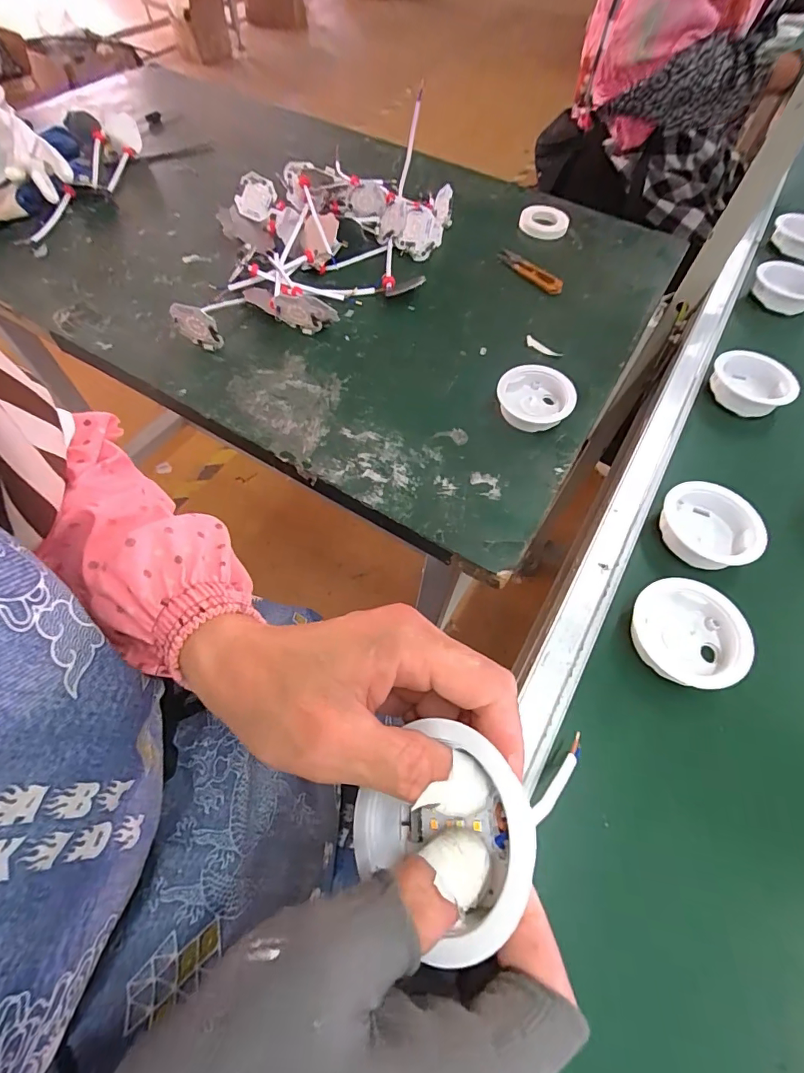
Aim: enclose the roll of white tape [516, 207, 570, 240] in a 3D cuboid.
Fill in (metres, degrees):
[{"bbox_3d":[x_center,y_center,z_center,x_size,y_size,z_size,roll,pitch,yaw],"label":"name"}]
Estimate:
[{"bbox_3d":[0.192,-0.425,0.625,0.064,0.016,0.064,2,61,-3],"label":"roll of white tape"}]

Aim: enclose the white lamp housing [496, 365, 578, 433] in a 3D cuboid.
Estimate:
[{"bbox_3d":[0.128,-0.134,0.449,0.071,0.030,0.065,2,61,-3],"label":"white lamp housing"}]

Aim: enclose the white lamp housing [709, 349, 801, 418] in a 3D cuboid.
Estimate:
[{"bbox_3d":[0.330,-0.144,0.440,0.066,0.026,0.071,1,59,-2],"label":"white lamp housing"}]

